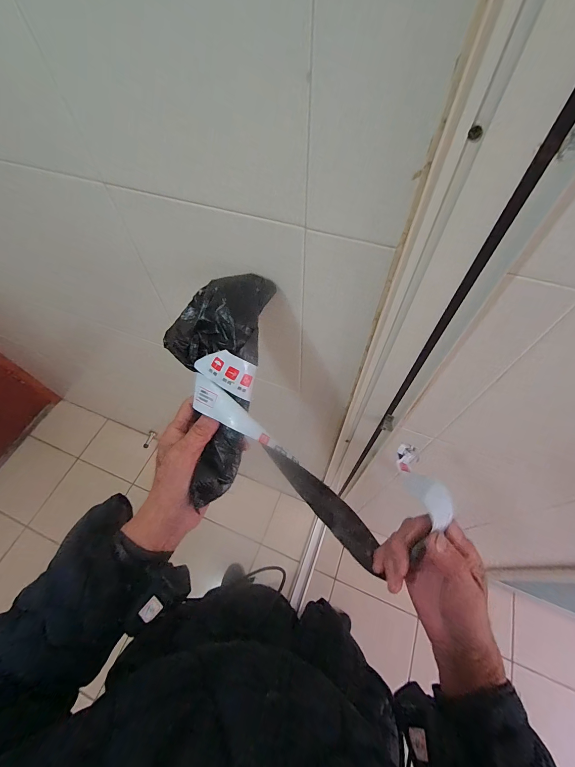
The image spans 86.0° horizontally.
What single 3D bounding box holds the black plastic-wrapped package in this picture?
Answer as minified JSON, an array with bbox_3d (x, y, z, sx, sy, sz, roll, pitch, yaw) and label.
[{"bbox_3d":[-0.080,0.000,0.344,0.099,0.048,0.246,3,87,3],"label":"black plastic-wrapped package"}]

